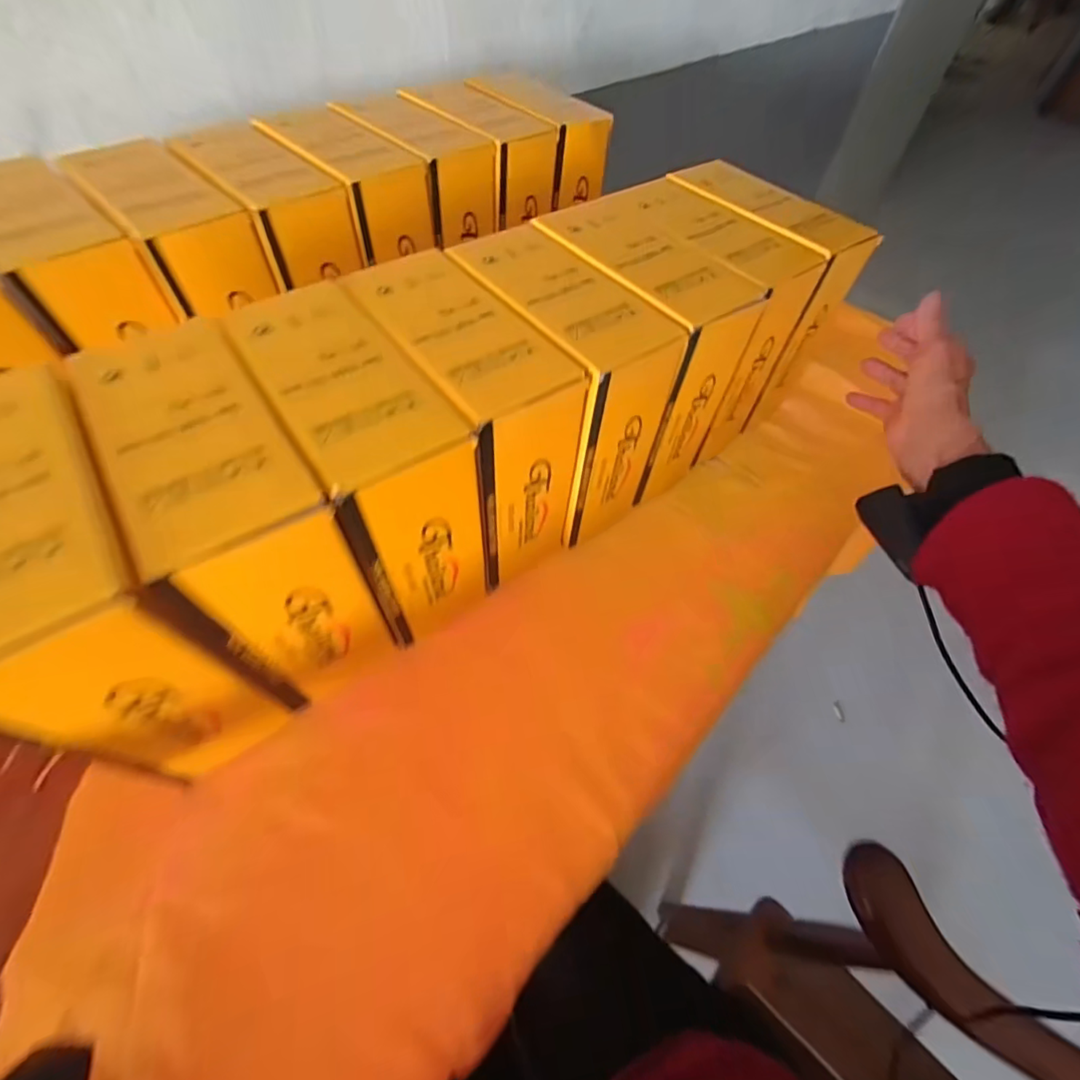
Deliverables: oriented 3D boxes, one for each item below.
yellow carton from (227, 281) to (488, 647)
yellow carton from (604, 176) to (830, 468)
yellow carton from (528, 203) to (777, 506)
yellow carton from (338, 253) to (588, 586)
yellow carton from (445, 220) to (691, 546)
[{"bbox_3d":[-0.117,-0.048,0.357,0.079,0.170,0.173,-28,62,-21],"label":"yellow carton"},{"bbox_3d":[0.138,-0.203,0.489,0.091,0.190,0.173,-35,65,-24],"label":"yellow carton"},{"bbox_3d":[0.074,-0.165,0.447,0.088,0.175,0.175,-34,64,-24],"label":"yellow carton"},{"bbox_3d":[-0.057,-0.084,0.392,0.082,0.182,0.174,-30,63,-22],"label":"yellow carton"},{"bbox_3d":[0.009,-0.121,0.424,0.088,0.191,0.176,-33,64,-23],"label":"yellow carton"}]

